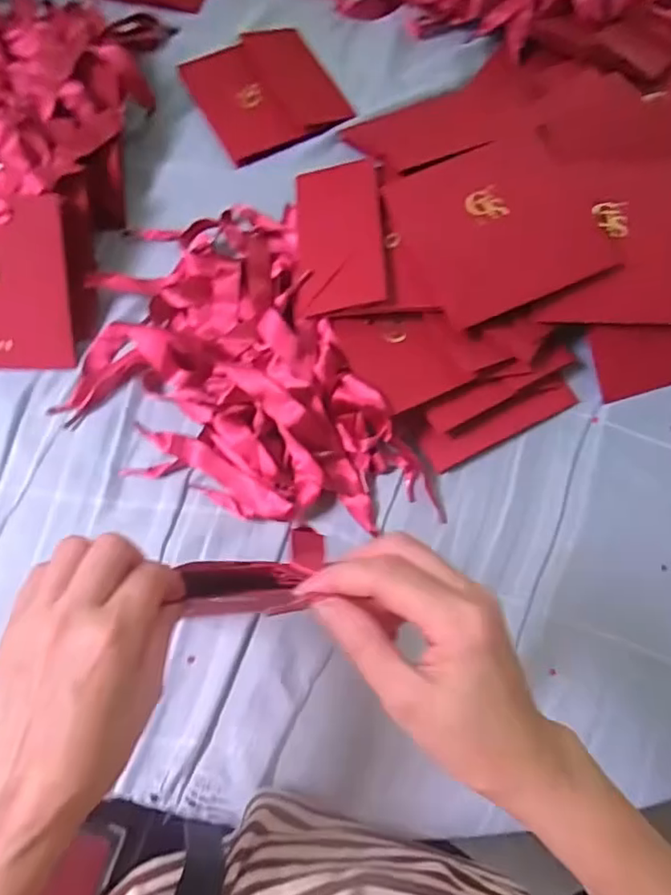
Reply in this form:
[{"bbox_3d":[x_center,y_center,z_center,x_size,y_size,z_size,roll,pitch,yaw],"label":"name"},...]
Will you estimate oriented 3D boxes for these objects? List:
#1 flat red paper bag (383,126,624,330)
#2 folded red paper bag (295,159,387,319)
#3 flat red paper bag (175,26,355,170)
[{"bbox_3d":[0.131,-0.178,0.474,0.140,0.011,0.137,-24,78,-1],"label":"flat red paper bag"},{"bbox_3d":[0.003,-0.170,0.478,0.068,0.007,0.132,-4,73,6],"label":"folded red paper bag"},{"bbox_3d":[-0.073,-0.364,0.606,0.130,0.013,0.140,-27,75,-9],"label":"flat red paper bag"}]

